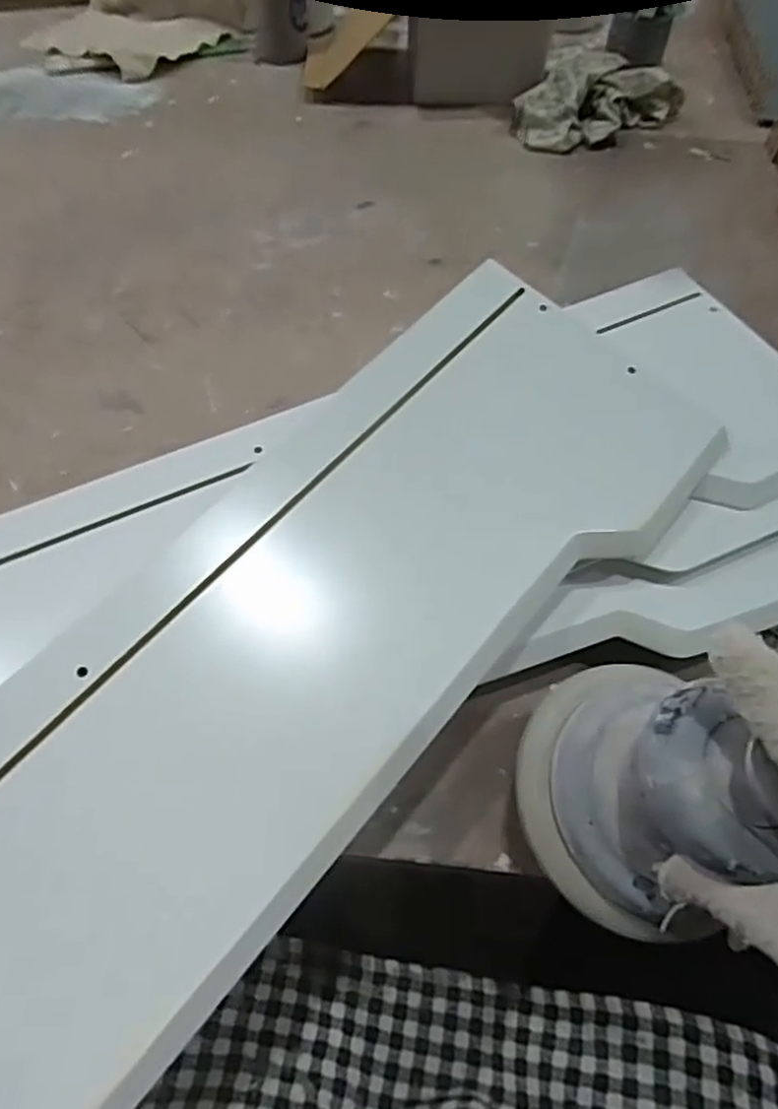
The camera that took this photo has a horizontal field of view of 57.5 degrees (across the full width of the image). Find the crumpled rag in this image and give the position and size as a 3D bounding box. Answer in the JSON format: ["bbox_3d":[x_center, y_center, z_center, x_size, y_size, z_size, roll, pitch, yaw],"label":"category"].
[{"bbox_3d":[0.203,-0.457,0.709,0.167,0.043,0.100,-34,65,-22],"label":"crumpled rag"}]

